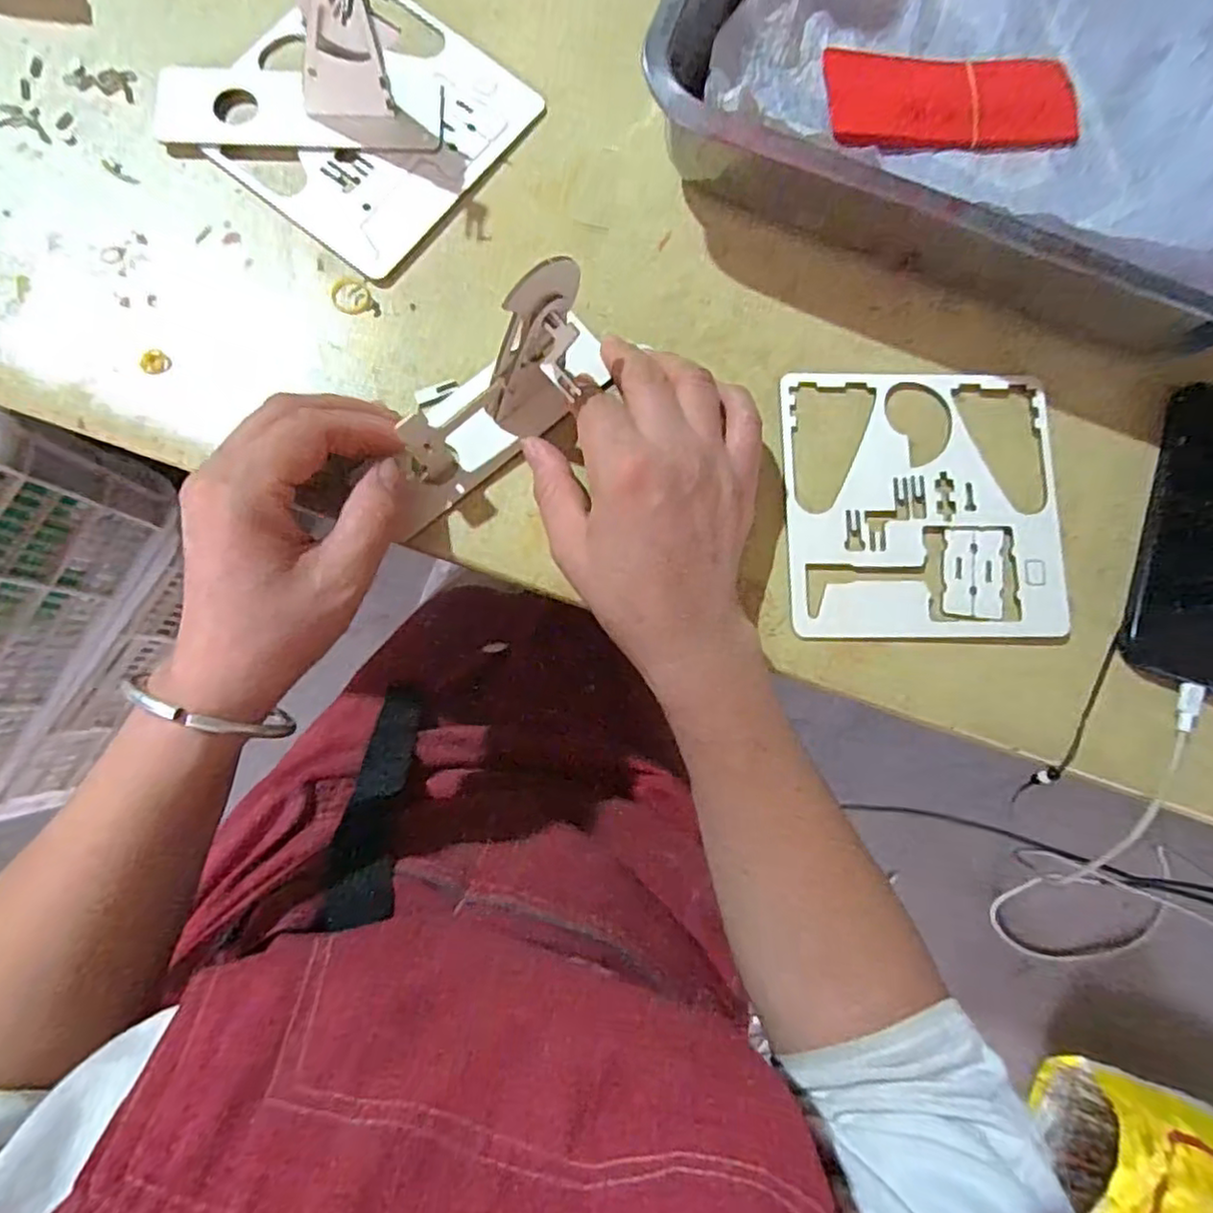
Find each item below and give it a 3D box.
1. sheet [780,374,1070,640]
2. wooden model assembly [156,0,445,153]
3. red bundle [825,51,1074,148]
[{"bbox_3d":[0.166,-0.055,0.349,0.143,0.005,0.142,0,82,-3],"label":"sheet"},{"bbox_3d":[-0.162,-0.275,0.322,0.146,0.071,0.059,0,82,-3],"label":"wooden model assembly"},{"bbox_3d":[0.194,-0.284,0.371,0.145,0.009,0.059,-4,83,-3],"label":"red bundle"}]

